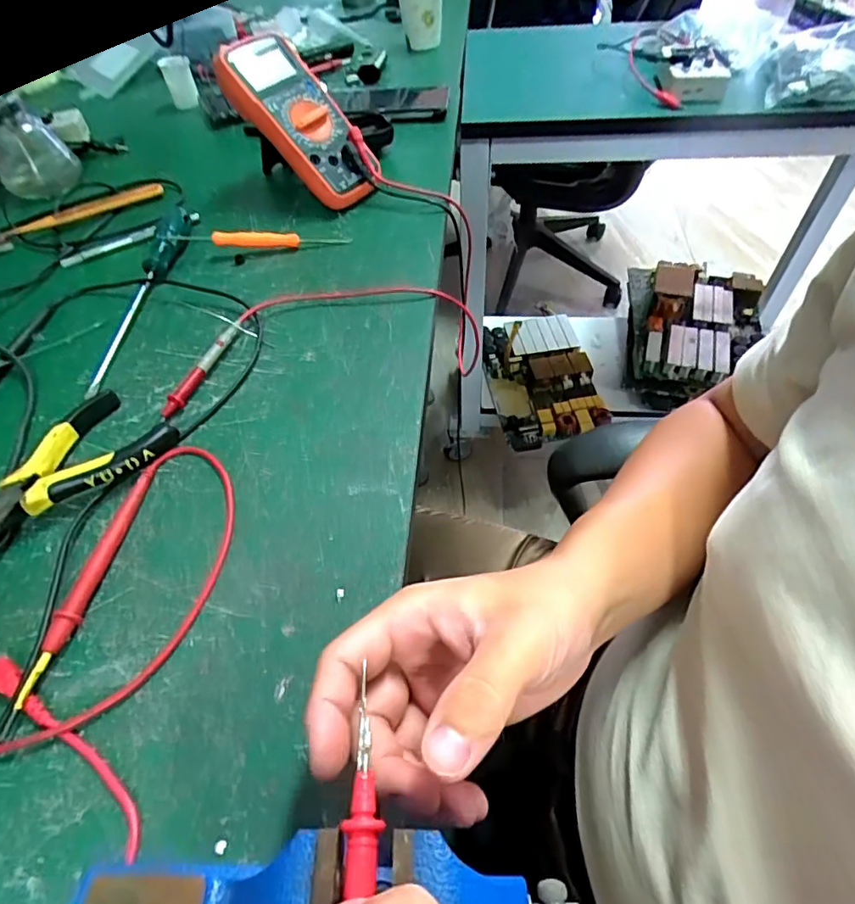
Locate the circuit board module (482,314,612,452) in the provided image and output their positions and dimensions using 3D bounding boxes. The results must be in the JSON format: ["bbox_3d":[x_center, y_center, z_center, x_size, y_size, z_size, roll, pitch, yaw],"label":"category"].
[{"bbox_3d":[0.243,-0.159,1.163,0.221,0.047,0.334,-7,53,-1],"label":"circuit board module"}]

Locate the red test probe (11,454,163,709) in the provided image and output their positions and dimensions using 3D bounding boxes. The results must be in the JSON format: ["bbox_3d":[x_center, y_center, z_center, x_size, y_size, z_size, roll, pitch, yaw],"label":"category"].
[{"bbox_3d":[-0.194,0.068,0.318,0.010,0.014,0.150,2,54,6],"label":"red test probe"}]

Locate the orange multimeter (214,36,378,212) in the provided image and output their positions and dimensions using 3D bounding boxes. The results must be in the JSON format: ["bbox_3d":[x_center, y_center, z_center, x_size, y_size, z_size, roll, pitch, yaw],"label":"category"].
[{"bbox_3d":[-0.124,-0.326,0.536,0.074,0.046,0.175,-47,106,-12],"label":"orange multimeter"}]

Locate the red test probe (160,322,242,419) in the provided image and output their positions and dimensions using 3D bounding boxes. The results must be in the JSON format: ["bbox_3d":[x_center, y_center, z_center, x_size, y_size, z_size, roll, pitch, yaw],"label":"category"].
[{"bbox_3d":[-0.170,-0.067,0.417,0.013,0.014,0.100,15,56,15],"label":"red test probe"}]

